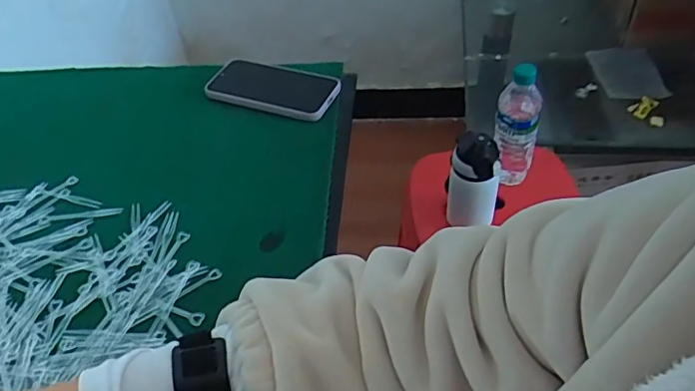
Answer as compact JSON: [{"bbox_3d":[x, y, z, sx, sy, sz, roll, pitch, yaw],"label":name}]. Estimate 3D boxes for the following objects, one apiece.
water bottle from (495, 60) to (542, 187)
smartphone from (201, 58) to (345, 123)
[{"bbox_3d":[0.268,-0.108,0.886,0.065,0.212,0.054,9,47,14],"label":"water bottle"},{"bbox_3d":[-0.090,-0.135,0.685,0.157,0.014,0.080,15,49,19],"label":"smartphone"}]

